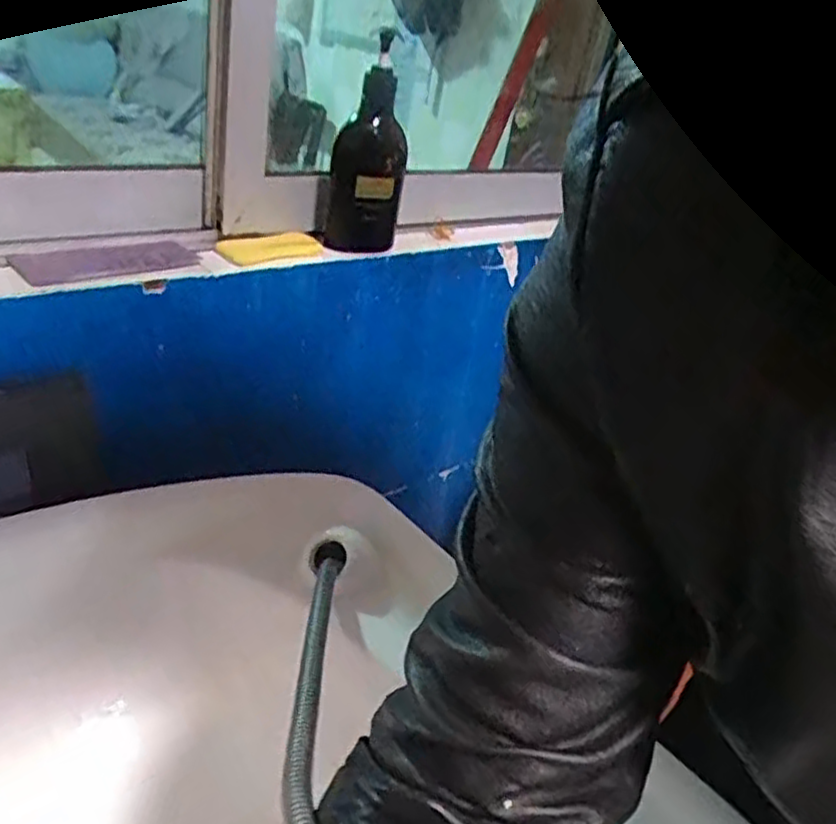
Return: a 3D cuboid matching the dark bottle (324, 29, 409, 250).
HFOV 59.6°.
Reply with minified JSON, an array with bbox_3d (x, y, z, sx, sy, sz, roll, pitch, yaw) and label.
[{"bbox_3d":[-0.047,-0.243,0.683,0.068,0.182,0.066,9,29,-3],"label":"dark bottle"}]

